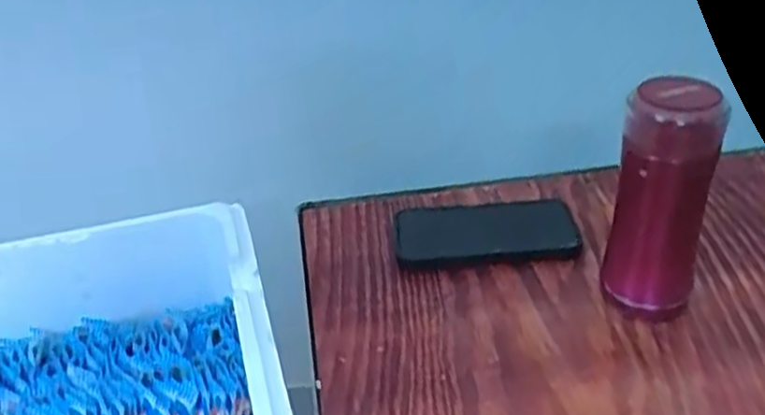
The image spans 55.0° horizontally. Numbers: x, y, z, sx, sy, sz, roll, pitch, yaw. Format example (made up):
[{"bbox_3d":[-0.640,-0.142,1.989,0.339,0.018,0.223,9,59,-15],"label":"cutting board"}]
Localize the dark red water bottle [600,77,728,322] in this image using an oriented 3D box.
[{"bbox_3d":[0.205,0.000,0.551,0.055,0.187,0.056,-14,34,-12],"label":"dark red water bottle"}]

